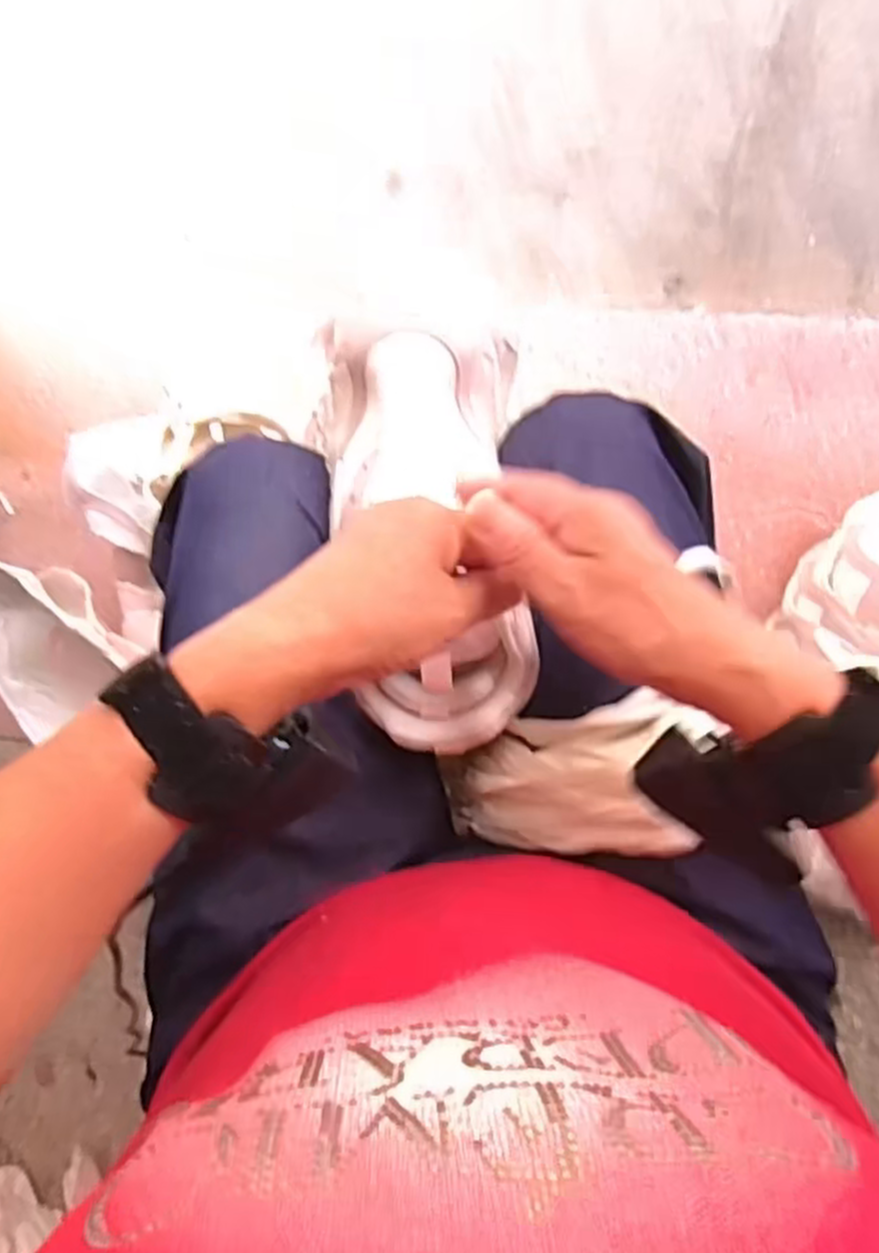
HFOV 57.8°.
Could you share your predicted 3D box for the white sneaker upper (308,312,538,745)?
[{"bbox_3d":[-0.004,-0.045,0.436,0.103,0.086,0.218,-8,92,3],"label":"white sneaker upper"}]

